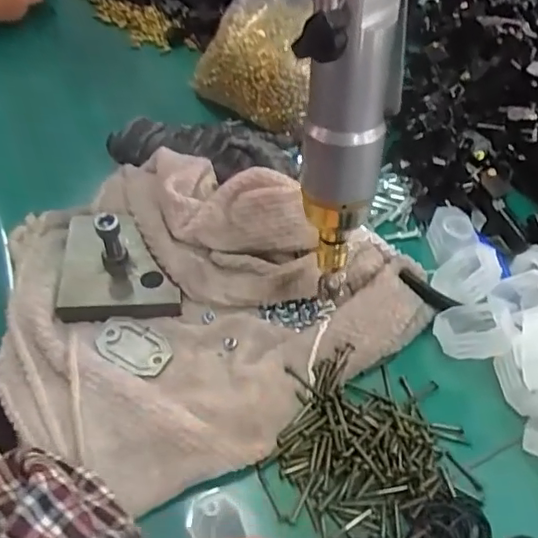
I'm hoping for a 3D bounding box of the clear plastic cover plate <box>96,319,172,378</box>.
[{"bbox_3d":[-0.099,0.057,0.412,0.057,0.005,0.034,21,55,13],"label":"clear plastic cover plate"}]

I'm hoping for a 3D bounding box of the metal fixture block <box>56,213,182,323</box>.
[{"bbox_3d":[-0.118,-0.016,0.431,0.092,0.052,0.100,-4,53,-5],"label":"metal fixture block"}]

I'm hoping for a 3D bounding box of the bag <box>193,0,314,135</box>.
[{"bbox_3d":[-0.005,-0.262,0.576,0.130,0.078,0.231,13,91,8],"label":"bag"}]

